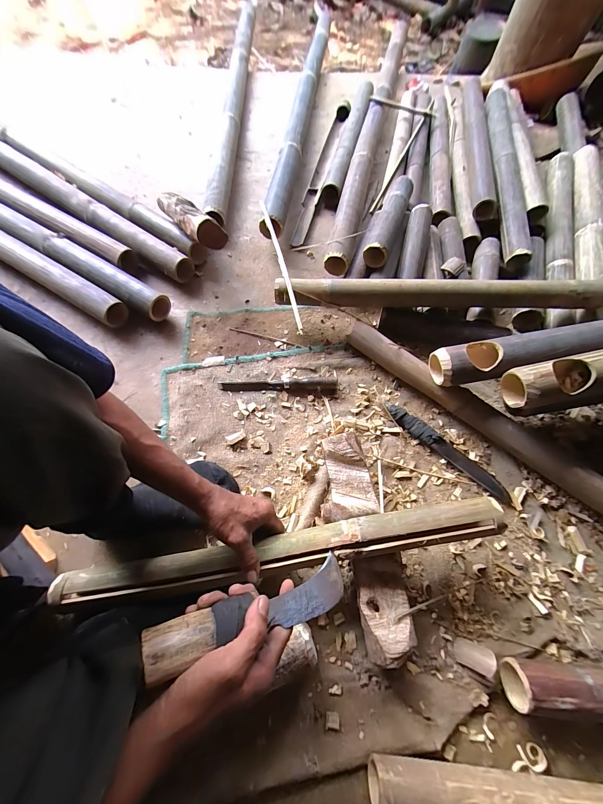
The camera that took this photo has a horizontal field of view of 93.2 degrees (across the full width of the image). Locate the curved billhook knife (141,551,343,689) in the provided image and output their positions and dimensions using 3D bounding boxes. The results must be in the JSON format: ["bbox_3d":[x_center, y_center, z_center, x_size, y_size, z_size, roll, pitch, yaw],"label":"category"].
[{"bbox_3d":[-0.044,0.231,0.319,0.233,0.030,0.049,3,63,-32],"label":"curved billhook knife"}]

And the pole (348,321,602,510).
[{"bbox_3d":[0.362,0.044,0.544,0.654,0.058,0.047,38,72,13],"label":"pole"}]

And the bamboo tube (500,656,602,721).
[{"bbox_3d":[0.428,0.404,0.396,0.269,0.052,0.057,5,67,1],"label":"bamboo tube"}]

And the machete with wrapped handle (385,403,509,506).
[{"bbox_3d":[0.278,0.093,0.545,0.267,0.020,0.036,40,72,15],"label":"machete with wrapped handle"}]

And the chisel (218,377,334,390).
[{"bbox_3d":[-0.050,-0.039,0.594,0.245,0.017,0.028,-2,67,-2],"label":"chisel"}]

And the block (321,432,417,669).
[{"bbox_3d":[0.094,0.219,0.470,0.090,0.061,0.327,-13,68,-6],"label":"block"}]

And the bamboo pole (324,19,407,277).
[{"bbox_3d":[0.242,-0.939,0.936,0.067,0.062,1.387,13,69,4],"label":"bamboo pole"}]

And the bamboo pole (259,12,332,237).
[{"bbox_3d":[0.010,-1.034,0.977,0.059,0.064,1.416,8,68,2],"label":"bamboo pole"}]

